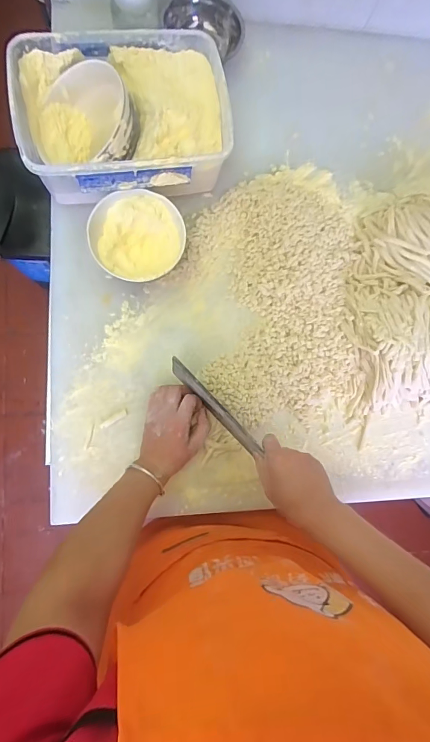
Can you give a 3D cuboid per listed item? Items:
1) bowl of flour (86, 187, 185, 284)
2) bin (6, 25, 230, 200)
[{"bbox_3d":[-0.121,-0.204,0.607,0.139,0.077,0.137,0,86,-5],"label":"bowl of flour"},{"bbox_3d":[-0.135,-0.386,0.597,0.311,0.118,0.222,-5,86,-6],"label":"bin"}]

